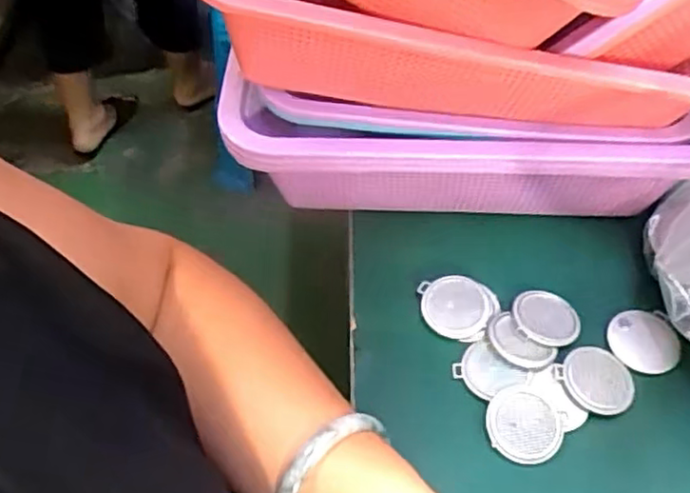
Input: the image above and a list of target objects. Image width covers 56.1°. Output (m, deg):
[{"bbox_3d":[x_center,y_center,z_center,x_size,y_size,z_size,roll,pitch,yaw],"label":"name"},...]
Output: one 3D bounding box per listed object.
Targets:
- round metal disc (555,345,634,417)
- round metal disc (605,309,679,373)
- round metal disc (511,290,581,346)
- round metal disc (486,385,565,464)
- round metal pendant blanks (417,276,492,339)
[{"bbox_3d":[0.143,0.075,0.366,0.040,0.005,0.038,-1,54,2],"label":"round metal disc"},{"bbox_3d":[0.174,0.055,0.377,0.038,0.005,0.037,-1,54,2],"label":"round metal disc"},{"bbox_3d":[0.120,0.042,0.387,0.039,0.004,0.038,-1,54,2],"label":"round metal disc"},{"bbox_3d":[0.097,0.094,0.349,0.039,0.004,0.040,-1,54,2],"label":"round metal disc"},{"bbox_3d":[0.067,0.036,0.391,0.041,0.006,0.037,-4,54,-1],"label":"round metal pendant blanks"}]

